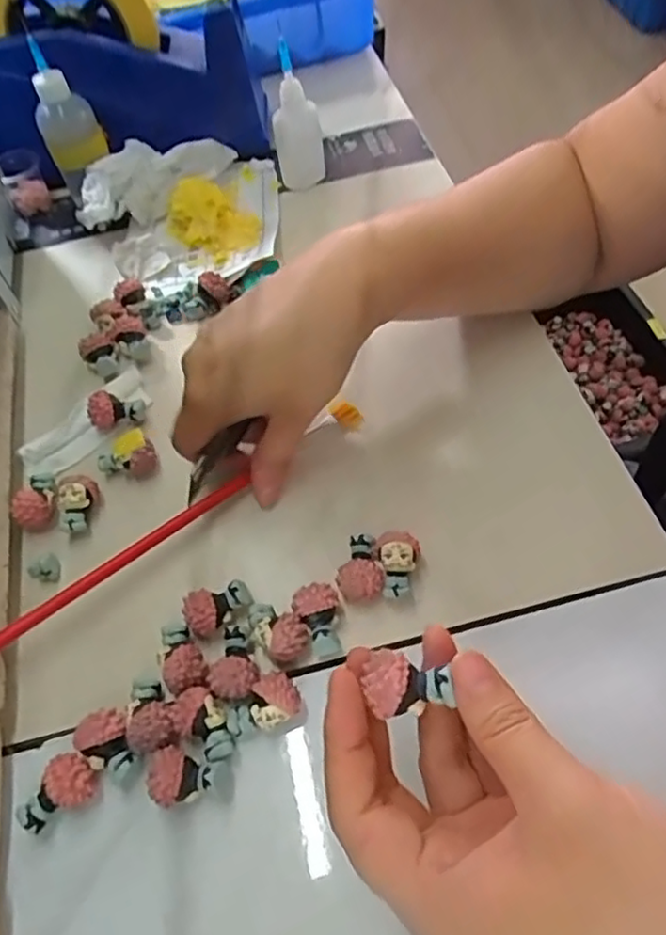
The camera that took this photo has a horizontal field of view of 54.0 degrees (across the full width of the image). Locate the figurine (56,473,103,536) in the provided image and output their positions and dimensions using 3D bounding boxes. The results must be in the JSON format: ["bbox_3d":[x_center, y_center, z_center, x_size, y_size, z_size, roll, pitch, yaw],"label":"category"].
[{"bbox_3d":[-0.126,0.019,0.323,0.018,0.018,0.025,-13,56,-2],"label":"figurine"}]

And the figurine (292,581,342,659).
[{"bbox_3d":[-0.006,0.066,0.277,0.018,0.017,0.030,-12,56,-1],"label":"figurine"}]

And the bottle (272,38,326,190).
[{"bbox_3d":[-0.023,-0.231,0.440,0.026,0.084,0.030,5,58,10],"label":"bottle"}]

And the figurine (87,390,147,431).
[{"bbox_3d":[-0.118,-0.032,0.356,0.029,0.017,0.016,-11,56,-1],"label":"figurine"}]

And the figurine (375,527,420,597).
[{"bbox_3d":[0.028,0.044,0.288,0.019,0.019,0.028,1,57,7],"label":"figurine"}]

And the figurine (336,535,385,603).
[{"bbox_3d":[0.011,0.047,0.289,0.020,0.016,0.028,-16,57,-4],"label":"figurine"}]

